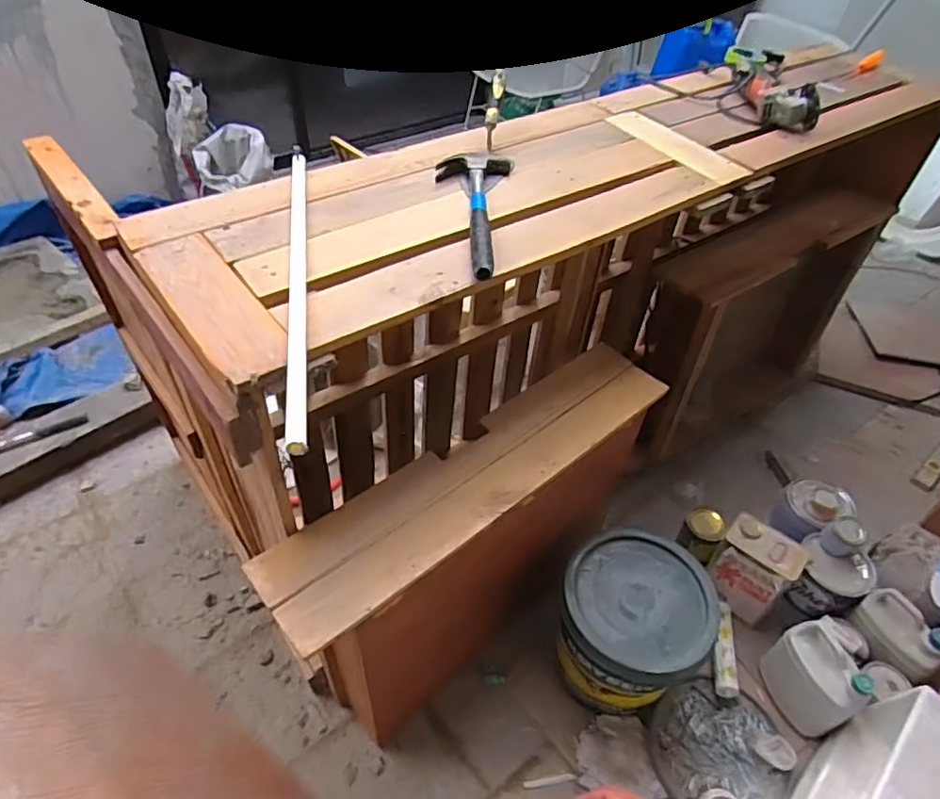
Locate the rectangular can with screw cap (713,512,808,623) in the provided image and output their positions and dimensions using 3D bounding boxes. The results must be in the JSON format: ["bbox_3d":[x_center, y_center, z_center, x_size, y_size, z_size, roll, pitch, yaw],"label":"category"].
[{"bbox_3d":[0.678,0.404,1.454,0.171,0.205,0.121,32,52,24],"label":"rectangular can with screw cap"}]

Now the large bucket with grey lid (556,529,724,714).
[{"bbox_3d":[0.323,0.468,1.279,0.288,0.276,0.295,2,46,-2],"label":"large bucket with grey lid"}]

